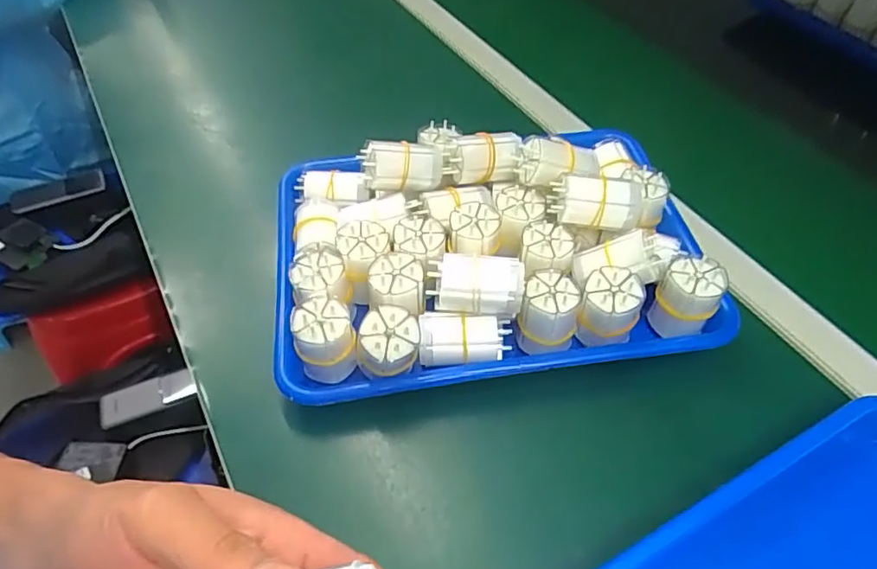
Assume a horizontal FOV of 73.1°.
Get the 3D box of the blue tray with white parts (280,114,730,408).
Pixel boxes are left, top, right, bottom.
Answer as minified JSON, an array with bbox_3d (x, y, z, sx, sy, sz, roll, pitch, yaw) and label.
[{"bbox_3d":[0.036,-0.041,0.454,0.314,0.074,0.226,-6,52,-6],"label":"blue tray with white parts"}]

